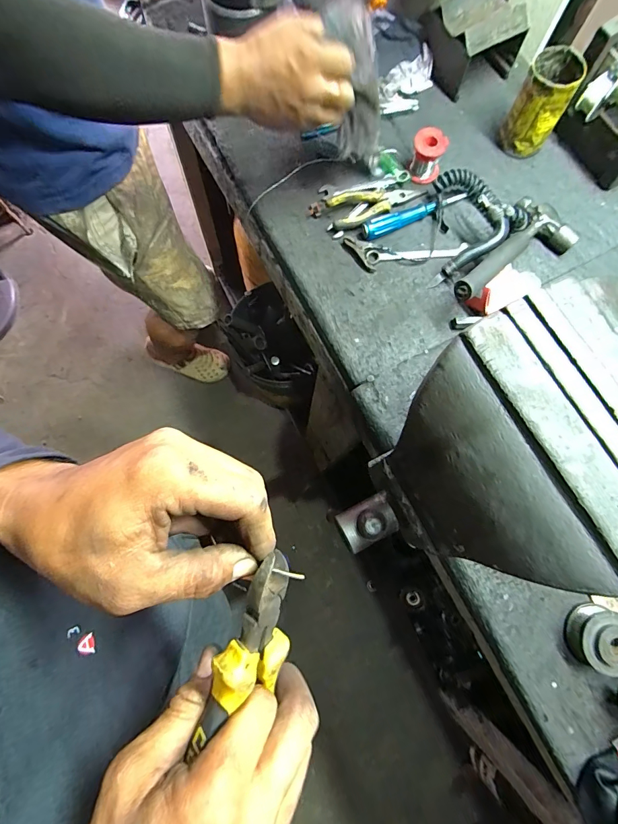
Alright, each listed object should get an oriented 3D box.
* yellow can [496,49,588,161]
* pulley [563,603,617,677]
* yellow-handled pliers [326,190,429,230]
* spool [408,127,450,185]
[{"bbox_3d":[0.355,-0.474,0.590,0.077,0.114,0.074,25,77,5],"label":"yellow can"},{"bbox_3d":[0.344,0.266,0.443,0.061,0.034,0.067,27,77,5],"label":"pulley"},{"bbox_3d":[0.110,-0.325,0.596,0.155,0.029,0.053,-16,77,-5],"label":"yellow-handled pliers"},{"bbox_3d":[0.185,-0.400,0.597,0.050,0.058,0.050,0,76,-1],"label":"spool"}]

